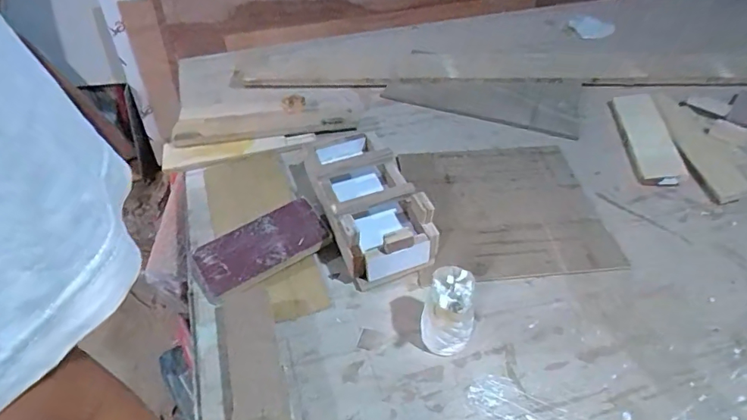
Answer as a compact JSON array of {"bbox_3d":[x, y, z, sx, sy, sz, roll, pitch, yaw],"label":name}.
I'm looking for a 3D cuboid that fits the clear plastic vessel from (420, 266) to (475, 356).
[{"bbox_3d":[0.096,0.133,0.605,0.063,0.113,0.066,16,49,16],"label":"clear plastic vessel"}]

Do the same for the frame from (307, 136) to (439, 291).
[{"bbox_3d":[-0.018,-0.033,0.781,0.141,0.089,0.315,-14,48,-12],"label":"frame"}]

